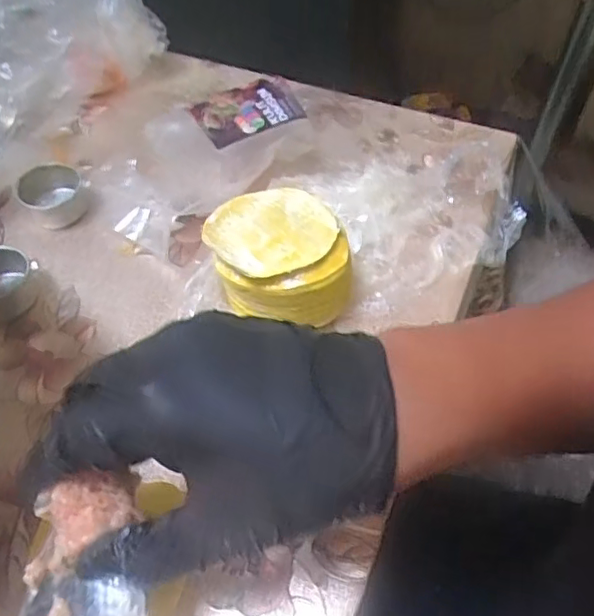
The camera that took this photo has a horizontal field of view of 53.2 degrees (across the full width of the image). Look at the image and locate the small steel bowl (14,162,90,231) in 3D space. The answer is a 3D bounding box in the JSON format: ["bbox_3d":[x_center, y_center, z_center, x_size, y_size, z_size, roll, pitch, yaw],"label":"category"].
[{"bbox_3d":[-0.168,-0.078,0.408,0.042,0.022,0.040,0,52,0],"label":"small steel bowl"}]

